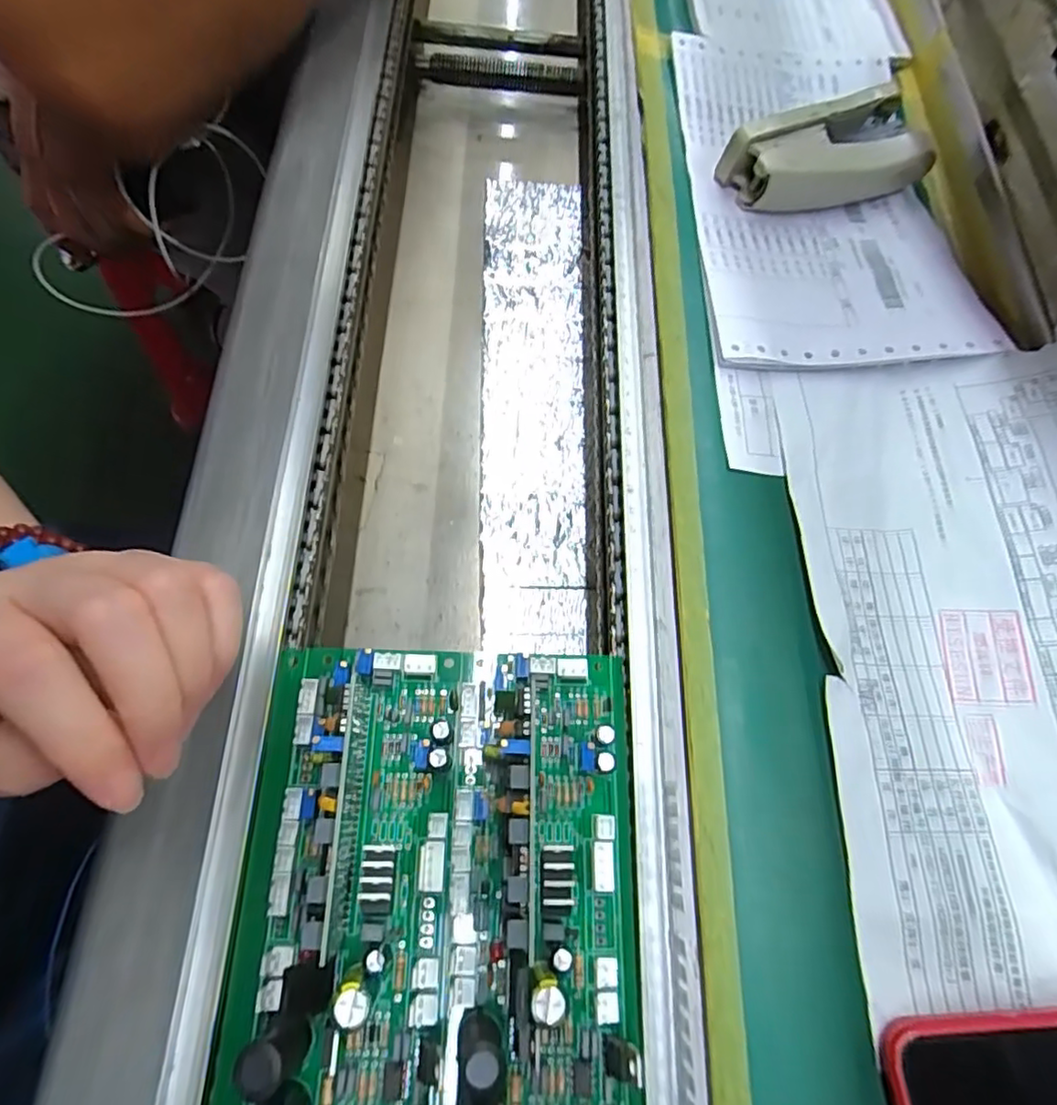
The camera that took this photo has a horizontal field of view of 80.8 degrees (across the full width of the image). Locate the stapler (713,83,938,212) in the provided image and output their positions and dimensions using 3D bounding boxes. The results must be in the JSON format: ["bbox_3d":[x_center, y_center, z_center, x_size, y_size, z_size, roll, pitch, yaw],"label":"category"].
[{"bbox_3d":[0.163,-0.213,0.334,0.109,0.032,0.047,-25,71,-13],"label":"stapler"}]

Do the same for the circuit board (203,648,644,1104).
[{"bbox_3d":[-0.031,0.120,0.205,0.136,0.035,0.177,2,68,-3],"label":"circuit board"}]

